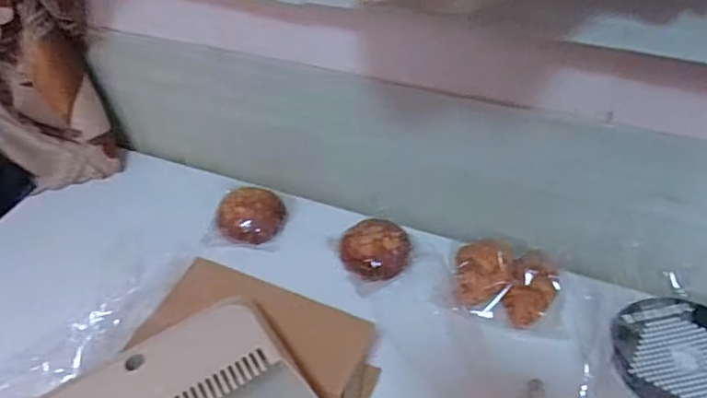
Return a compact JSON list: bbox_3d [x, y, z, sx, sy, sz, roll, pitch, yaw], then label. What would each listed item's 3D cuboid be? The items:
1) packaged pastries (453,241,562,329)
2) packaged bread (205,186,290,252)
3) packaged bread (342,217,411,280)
[{"bbox_3d":[0.208,0.114,0.765,0.140,0.041,0.107,4,45,7],"label":"packaged pastries"},{"bbox_3d":[-0.164,0.026,0.887,0.110,0.040,0.110,-2,44,2],"label":"packaged bread"},{"bbox_3d":[0.033,0.067,0.821,0.103,0.037,0.098,-9,45,-6],"label":"packaged bread"}]

